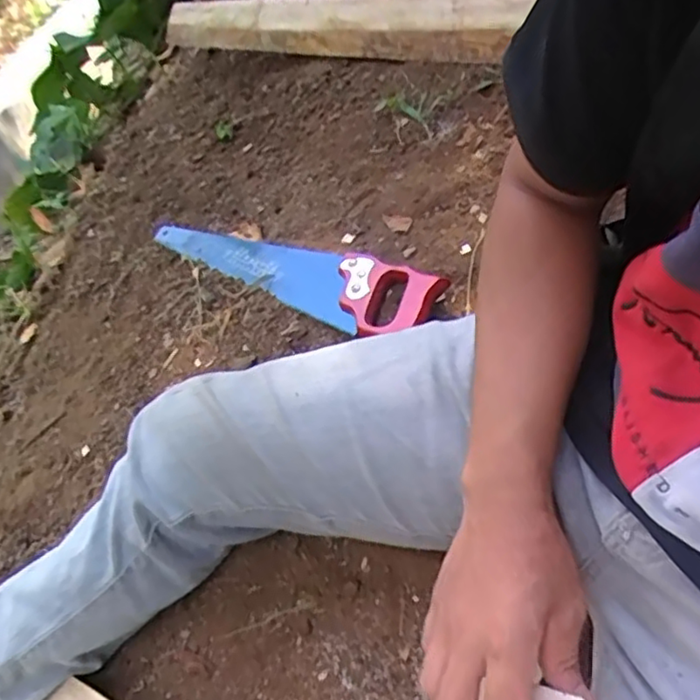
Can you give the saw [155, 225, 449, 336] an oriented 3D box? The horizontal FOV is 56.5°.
[{"bbox_3d":[-0.090,-0.101,0.777,0.443,0.033,0.084,21,56,39],"label":"saw"}]

